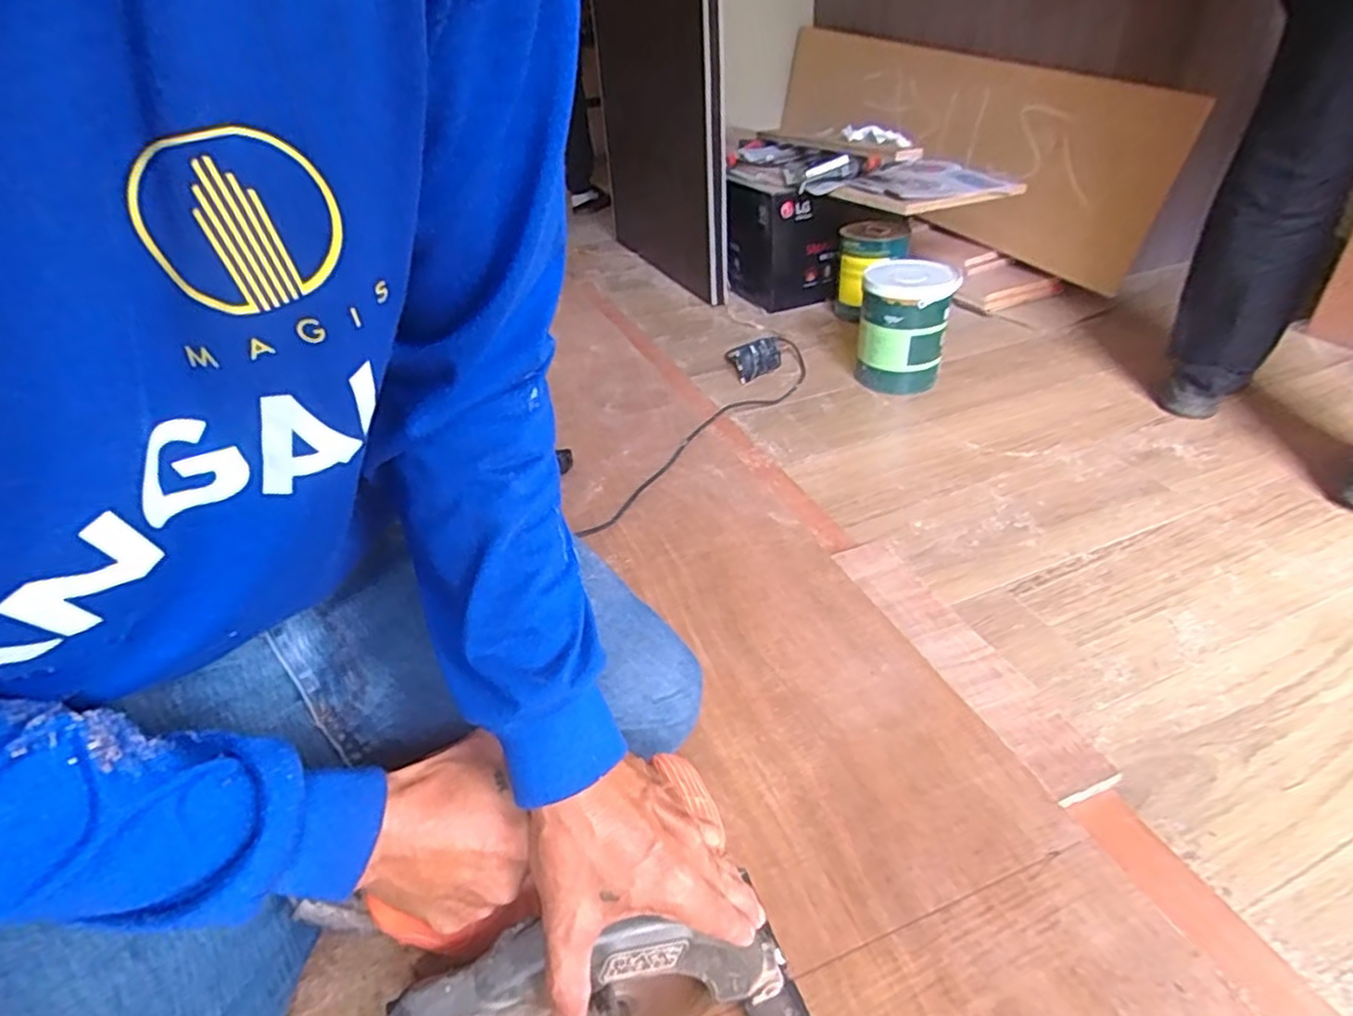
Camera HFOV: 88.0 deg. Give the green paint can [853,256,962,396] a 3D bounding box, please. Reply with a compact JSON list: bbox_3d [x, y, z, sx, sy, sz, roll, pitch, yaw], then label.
[{"bbox_3d":[0.452,-0.352,1.395,0.171,0.235,0.153,6,35,13],"label":"green paint can"}]

